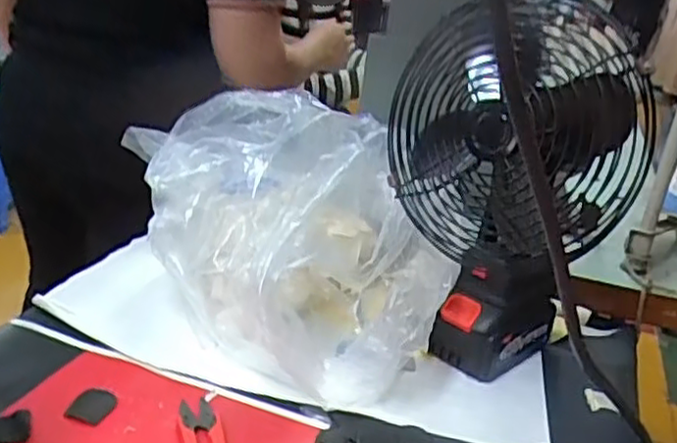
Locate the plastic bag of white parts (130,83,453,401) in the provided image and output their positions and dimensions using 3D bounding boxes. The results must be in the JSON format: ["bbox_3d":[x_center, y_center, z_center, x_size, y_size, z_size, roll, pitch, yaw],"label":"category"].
[{"bbox_3d":[-0.049,0.019,0.599,0.257,0.182,0.238,4,22,-8],"label":"plastic bag of white parts"}]

